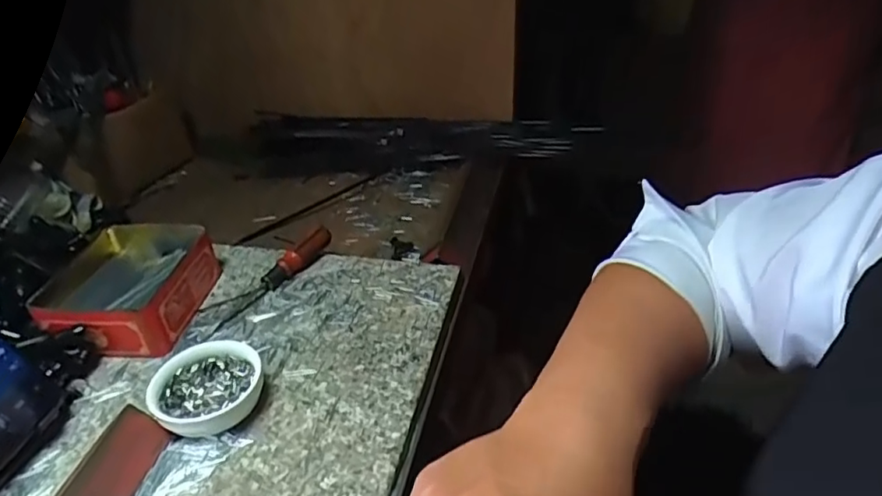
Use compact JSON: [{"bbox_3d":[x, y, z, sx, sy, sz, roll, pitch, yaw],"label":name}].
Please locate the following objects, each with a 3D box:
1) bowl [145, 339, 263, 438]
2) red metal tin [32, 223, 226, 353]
[{"bbox_3d":[-0.159,0.097,0.392,0.070,0.028,0.062,-28,41,-31],"label":"bowl"},{"bbox_3d":[-0.258,0.032,0.484,0.107,0.046,0.134,-1,34,3],"label":"red metal tin"}]

